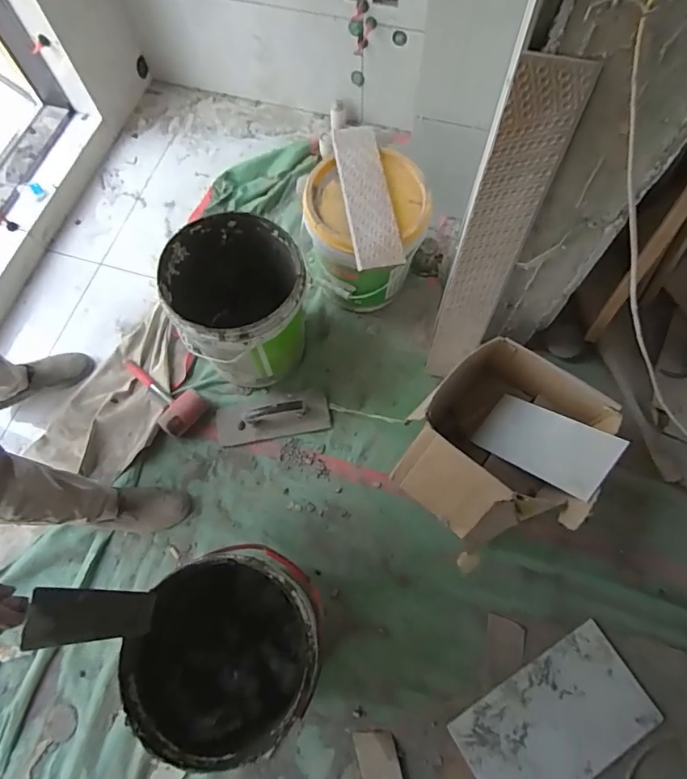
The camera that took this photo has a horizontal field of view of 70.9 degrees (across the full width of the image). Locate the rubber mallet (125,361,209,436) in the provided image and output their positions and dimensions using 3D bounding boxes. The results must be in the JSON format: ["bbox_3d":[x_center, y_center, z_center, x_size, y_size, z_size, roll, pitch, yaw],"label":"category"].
[{"bbox_3d":[-0.496,0.018,1.304,0.281,0.070,0.125,30,72,26],"label":"rubber mallet"}]

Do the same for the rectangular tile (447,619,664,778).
[{"bbox_3d":[0.440,0.691,0.999,0.389,0.019,0.220,-29,71,-9],"label":"rectangular tile"}]

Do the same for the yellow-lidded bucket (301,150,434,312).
[{"bbox_3d":[0.056,-0.381,1.263,0.290,0.337,0.279,-1,71,3],"label":"yellow-lidded bucket"}]

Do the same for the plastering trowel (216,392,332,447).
[{"bbox_3d":[-0.188,0.063,1.254,0.299,0.054,0.121,-8,69,-1],"label":"plastering trowel"}]

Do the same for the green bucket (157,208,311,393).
[{"bbox_3d":[-0.246,-0.199,1.193,0.307,0.355,0.334,-1,71,3],"label":"green bucket"}]

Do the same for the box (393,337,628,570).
[{"bbox_3d":[0.356,0.141,1.124,0.404,0.196,0.468,39,75,15],"label":"box"}]

